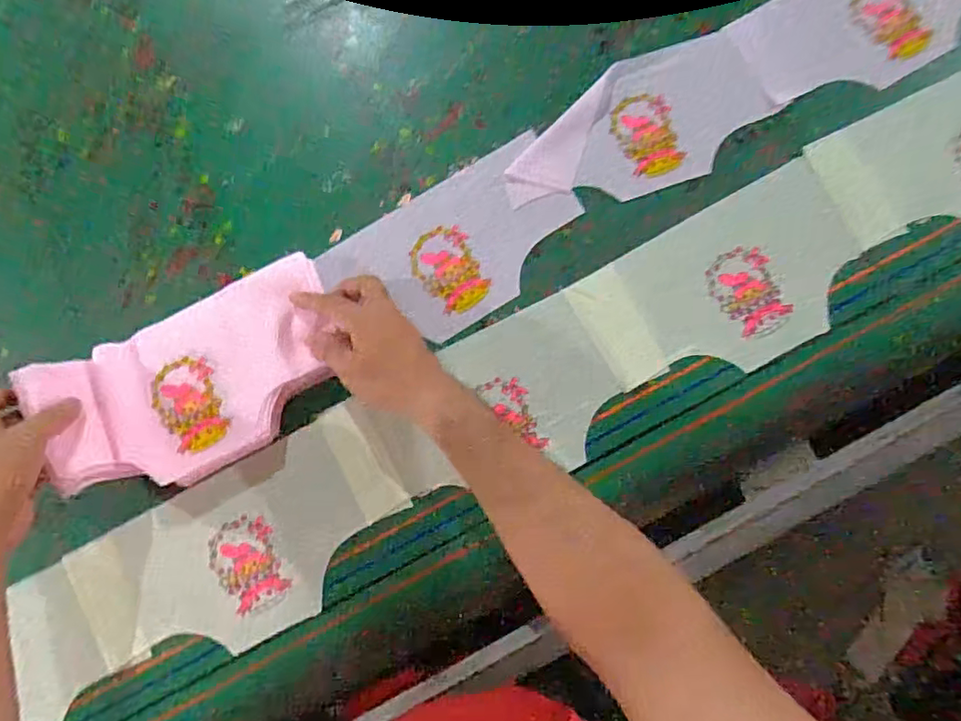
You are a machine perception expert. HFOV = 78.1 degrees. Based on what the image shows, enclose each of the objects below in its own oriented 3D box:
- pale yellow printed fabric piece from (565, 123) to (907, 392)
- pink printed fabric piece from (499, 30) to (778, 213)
[{"bbox_3d":[0.250,-0.079,0.550,0.303,0.017,0.150,-31,81,-2],"label":"pale yellow printed fabric piece"},{"bbox_3d":[0.148,-0.224,0.573,0.256,0.013,0.127,-18,81,0],"label":"pink printed fabric piece"}]

